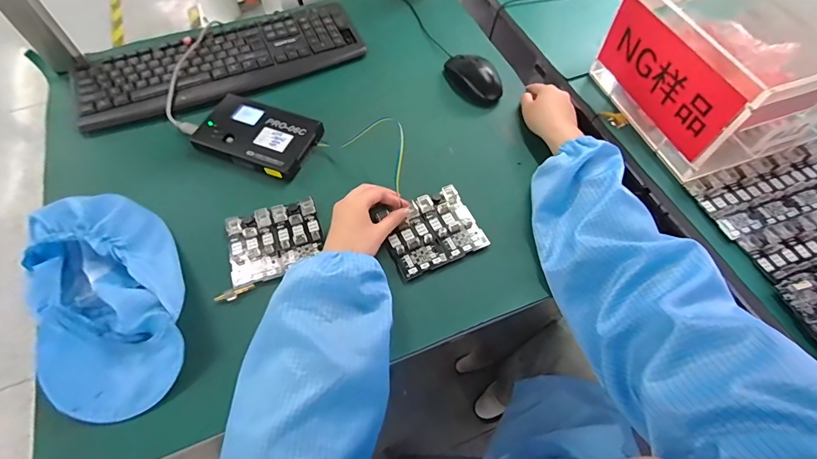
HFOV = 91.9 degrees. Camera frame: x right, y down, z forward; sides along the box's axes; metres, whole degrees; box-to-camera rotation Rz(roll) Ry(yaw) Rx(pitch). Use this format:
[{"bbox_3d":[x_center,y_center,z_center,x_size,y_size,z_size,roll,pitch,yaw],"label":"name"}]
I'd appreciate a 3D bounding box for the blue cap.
[{"bbox_3d":[-0.331,0.069,0.434,0.148,0.048,0.265,-27,64,-15],"label":"blue cap"}]

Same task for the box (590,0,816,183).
[{"bbox_3d":[0.485,-0.254,0.596,0.295,0.180,0.282,-18,62,-10],"label":"box"}]

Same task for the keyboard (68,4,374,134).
[{"bbox_3d":[-0.295,-0.269,0.641,0.437,0.031,0.156,-21,62,-12],"label":"keyboard"}]

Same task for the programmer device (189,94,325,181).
[{"bbox_3d":[-0.214,-0.134,0.566,0.160,0.022,0.104,19,62,10],"label":"programmer device"}]

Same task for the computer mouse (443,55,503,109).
[{"bbox_3d":[0.104,-0.246,0.628,0.062,0.035,0.113,-31,65,-17],"label":"computer mouse"}]

